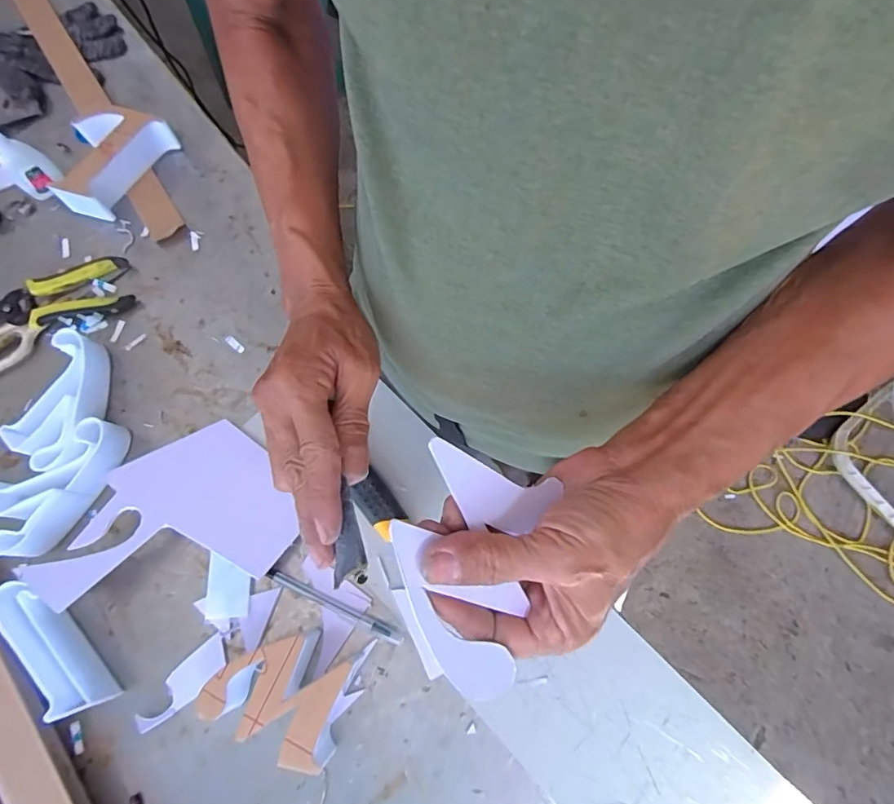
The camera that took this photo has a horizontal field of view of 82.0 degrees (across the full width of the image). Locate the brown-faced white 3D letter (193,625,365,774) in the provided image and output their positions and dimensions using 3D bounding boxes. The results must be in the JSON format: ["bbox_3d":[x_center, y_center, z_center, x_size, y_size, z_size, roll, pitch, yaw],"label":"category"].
[{"bbox_3d":[-0.132,0.231,0.417,0.103,0.044,0.080,19,74,8],"label":"brown-faced white 3D letter"}]

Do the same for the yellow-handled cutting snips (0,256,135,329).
[{"bbox_3d":[-0.430,-0.109,0.553,0.170,0.023,0.063,-15,72,-3],"label":"yellow-handled cutting snips"}]

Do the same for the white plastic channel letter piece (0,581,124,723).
[{"bbox_3d":[-0.332,0.206,0.436,0.034,0.041,0.124,-38,75,-9],"label":"white plastic channel letter piece"}]

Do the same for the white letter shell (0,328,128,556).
[{"bbox_3d":[-0.365,0.040,0.491,0.097,0.041,0.201,17,74,8],"label":"white letter shell"}]

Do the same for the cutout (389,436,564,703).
[{"bbox_3d":[0.008,0.080,0.248,0.076,0.008,0.105,23,74,-16],"label":"cutout"}]

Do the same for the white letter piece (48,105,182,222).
[{"bbox_3d":[-0.392,-0.280,0.593,0.083,0.046,0.138,29,76,11],"label":"white letter piece"}]

